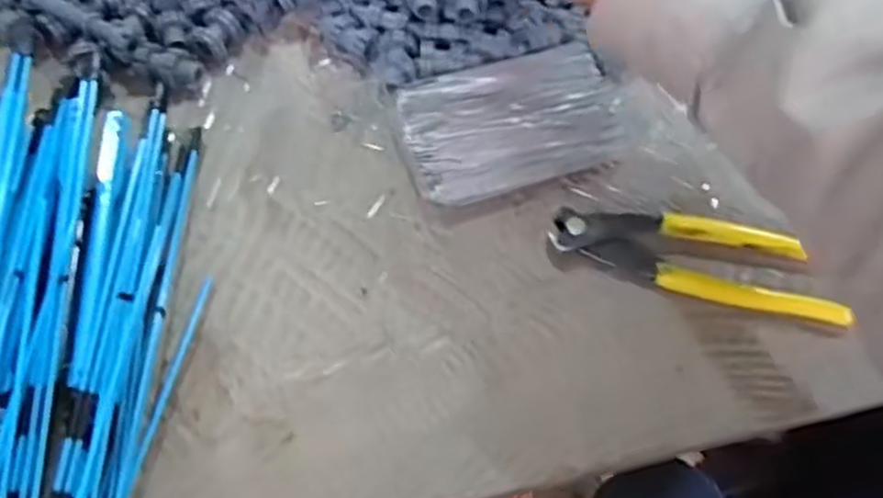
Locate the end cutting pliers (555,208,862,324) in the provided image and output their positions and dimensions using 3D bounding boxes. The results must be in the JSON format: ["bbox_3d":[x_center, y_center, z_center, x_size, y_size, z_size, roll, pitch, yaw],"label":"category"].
[{"bbox_3d":[0.140,0.004,0.401,0.155,0.011,0.051,13,62,5],"label":"end cutting pliers"}]

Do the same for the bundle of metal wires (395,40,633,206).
[{"bbox_3d":[0.043,-0.077,0.437,0.132,0.018,0.081,-15,63,-10],"label":"bundle of metal wires"}]

